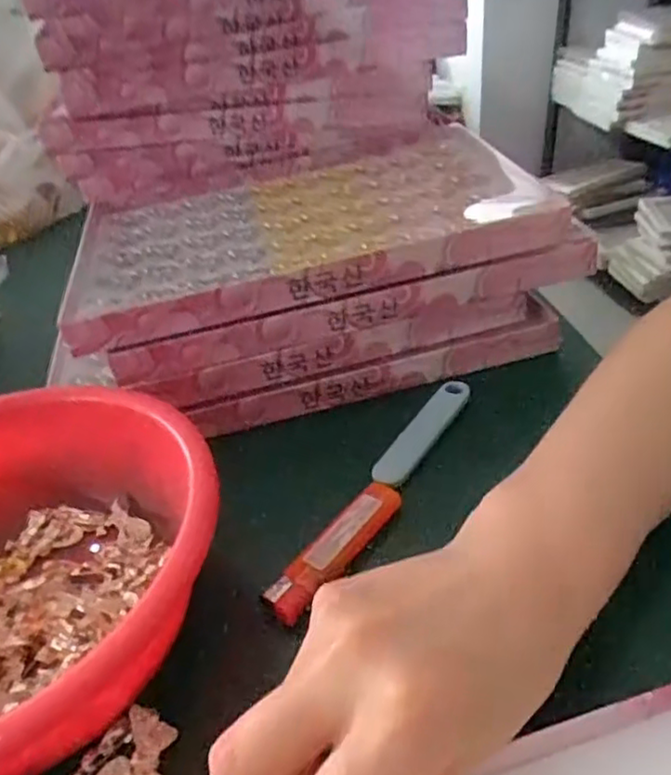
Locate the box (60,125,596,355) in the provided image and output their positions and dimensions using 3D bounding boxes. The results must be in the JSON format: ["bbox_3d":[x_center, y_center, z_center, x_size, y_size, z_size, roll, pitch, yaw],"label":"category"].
[{"bbox_3d":[-0.019,-0.106,0.443,0.300,0.037,0.195,-11,35,-5],"label":"box"}]

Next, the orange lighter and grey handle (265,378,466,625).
[{"bbox_3d":[0.025,0.051,0.335,0.025,0.018,0.171,16,41,30],"label":"orange lighter and grey handle"}]

